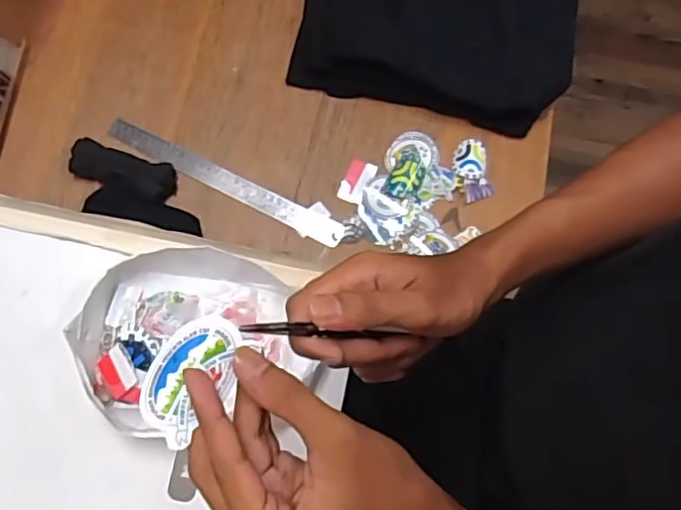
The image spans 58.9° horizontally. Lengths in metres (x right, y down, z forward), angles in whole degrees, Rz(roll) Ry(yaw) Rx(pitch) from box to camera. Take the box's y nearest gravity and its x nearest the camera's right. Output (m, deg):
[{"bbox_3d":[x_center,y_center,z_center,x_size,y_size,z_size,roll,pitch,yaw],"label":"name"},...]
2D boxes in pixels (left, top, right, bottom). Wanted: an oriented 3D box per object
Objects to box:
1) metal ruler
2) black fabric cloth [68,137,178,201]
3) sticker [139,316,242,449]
[{"bbox_3d":[-0.144,-0.093,0.755,0.320,0.006,0.030,27,83,5],"label":"metal ruler"},{"bbox_3d":[-0.266,-0.105,0.739,0.127,0.033,0.050,19,76,4],"label":"black fabric cloth"},{"bbox_3d":[-0.072,0.058,0.295,0.040,0.006,0.060,40,73,10],"label":"sticker"}]

